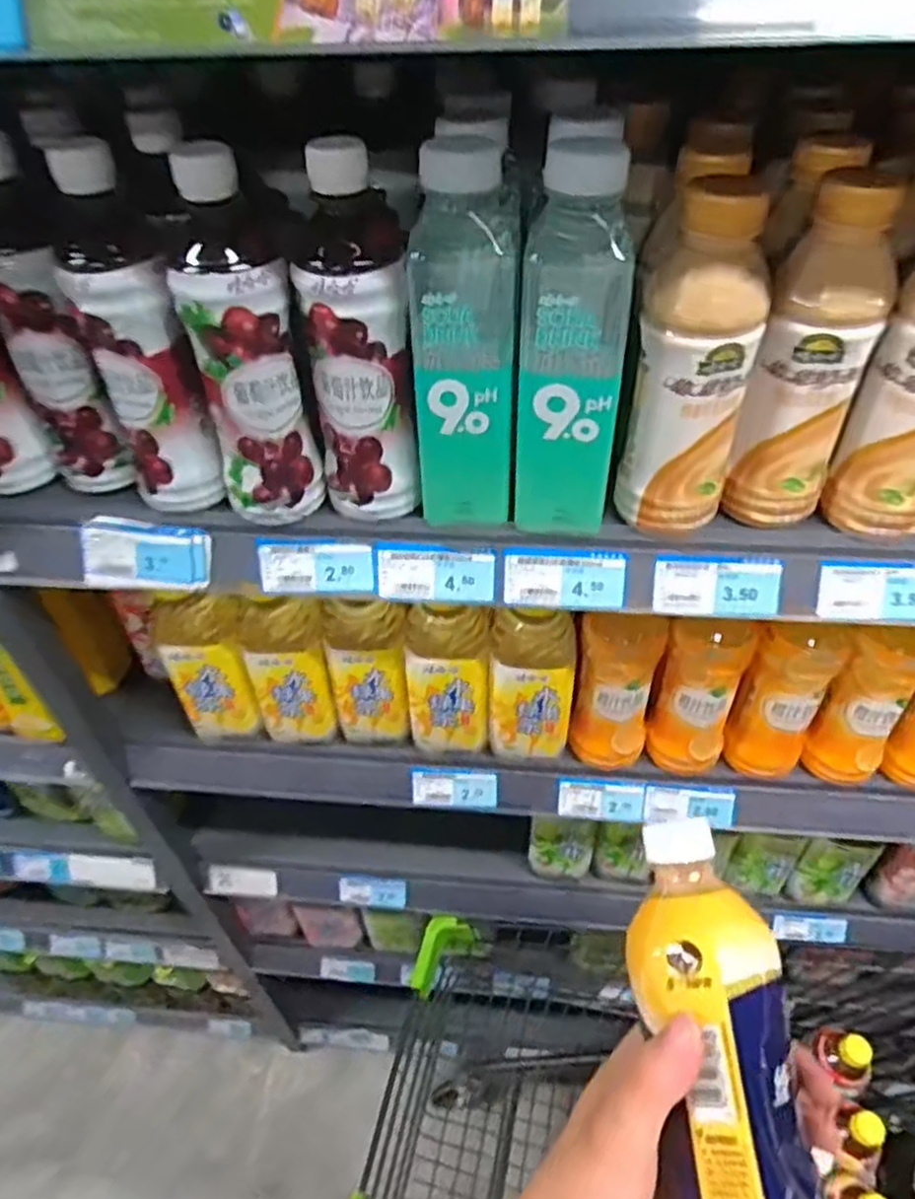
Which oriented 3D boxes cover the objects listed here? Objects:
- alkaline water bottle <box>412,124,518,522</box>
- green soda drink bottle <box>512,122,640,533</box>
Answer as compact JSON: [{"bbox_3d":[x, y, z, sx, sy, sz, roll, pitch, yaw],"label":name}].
[{"bbox_3d":[0.005,-0.139,0.432,0.059,0.201,0.052,-1,46,2],"label":"alkaline water bottle"},{"bbox_3d":[0.067,-0.133,0.426,0.060,0.203,0.051,8,47,10],"label":"green soda drink bottle"}]

